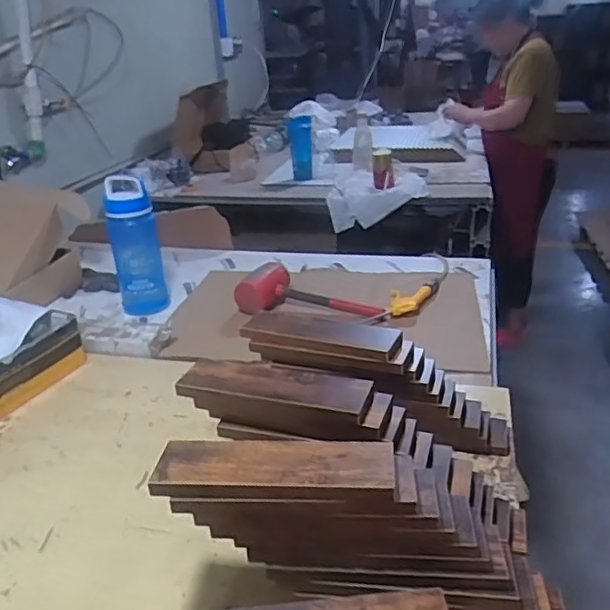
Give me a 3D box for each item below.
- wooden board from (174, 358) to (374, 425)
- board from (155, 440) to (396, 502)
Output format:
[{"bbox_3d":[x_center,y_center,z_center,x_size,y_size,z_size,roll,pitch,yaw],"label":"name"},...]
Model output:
[{"bbox_3d":[-0.034,0.089,0.640,0.208,0.021,0.065,7,27,19],"label":"wooden board"},{"bbox_3d":[-0.028,0.145,0.521,0.211,0.018,0.061,-1,26,7],"label":"board"}]

